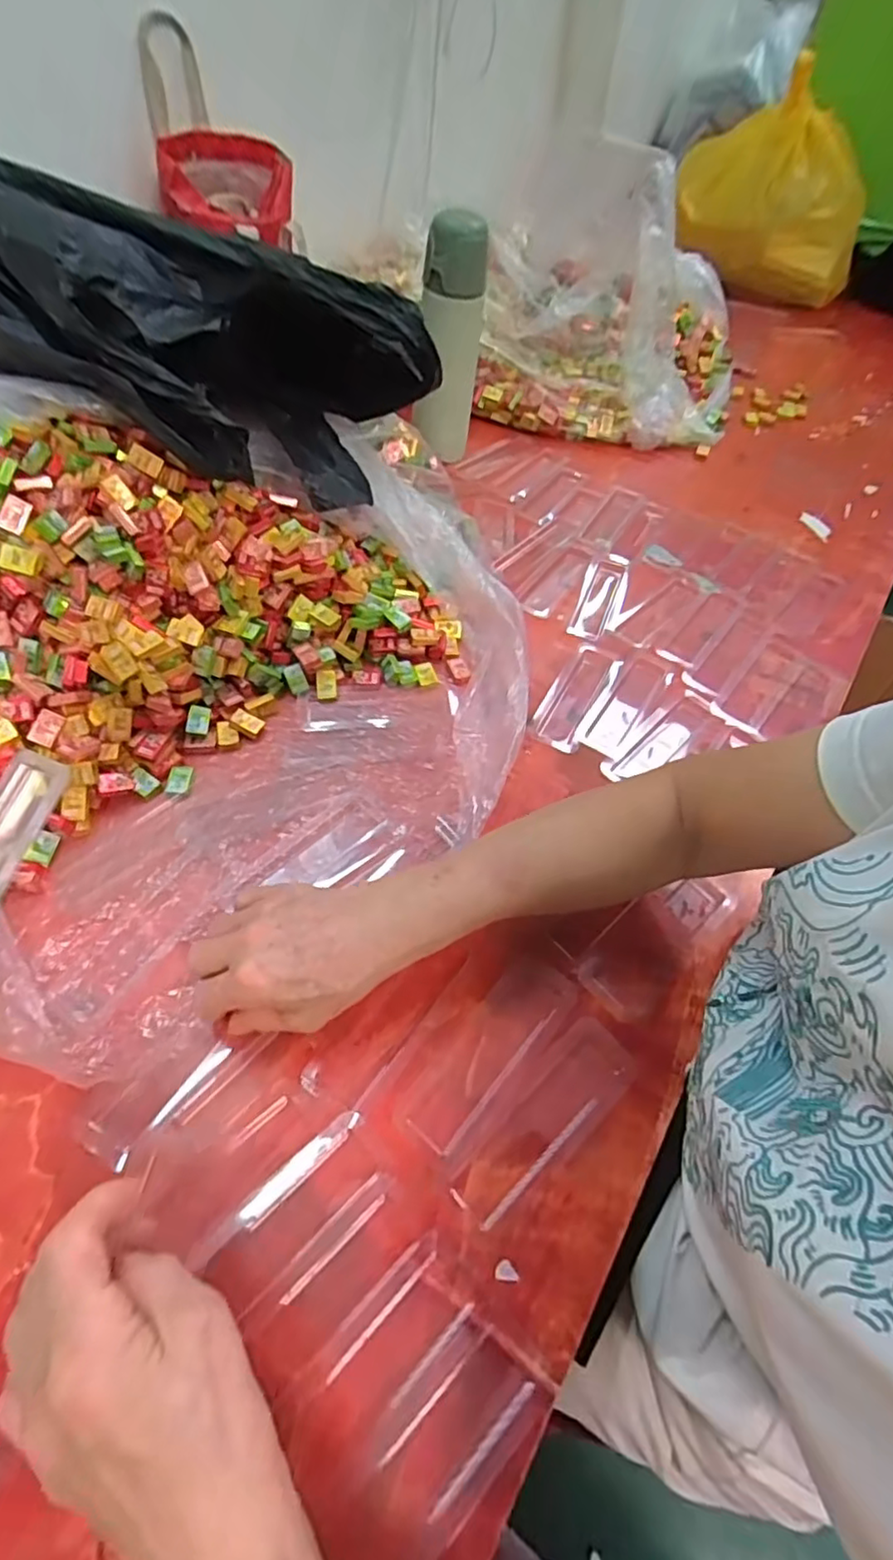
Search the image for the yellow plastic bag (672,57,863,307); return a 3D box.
[{"bbox_3d":[0.575,-1.014,1.103,0.317,0.253,0.303,24,56,12],"label":"yellow plastic bag"}]

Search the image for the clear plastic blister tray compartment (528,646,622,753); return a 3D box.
[{"bbox_3d":[0.121,-0.082,0.581,0.044,0.015,0.132,26,57,13],"label":"clear plastic blister tray compartment"}]

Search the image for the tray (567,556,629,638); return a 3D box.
[{"bbox_3d":[0.161,-0.197,0.675,0.038,0.014,0.130,19,55,9],"label":"tray"}]

